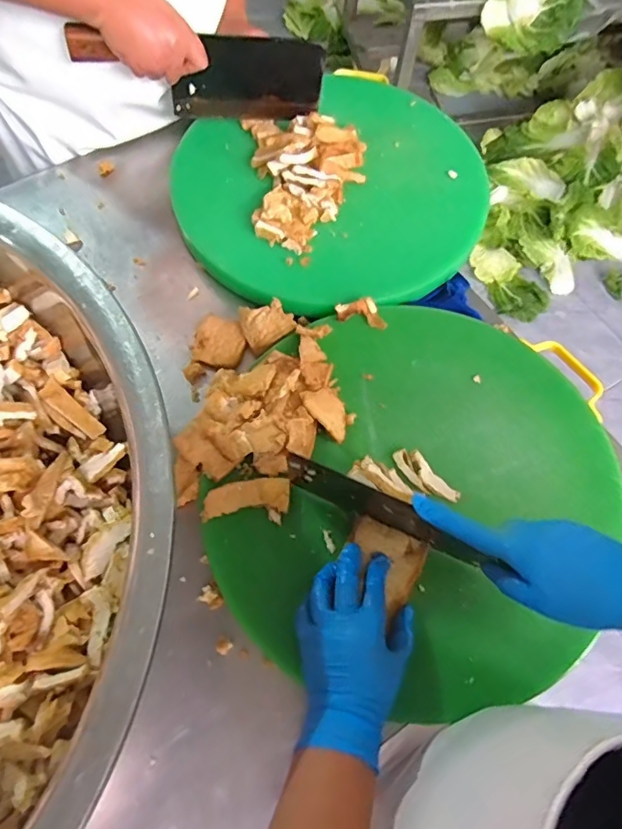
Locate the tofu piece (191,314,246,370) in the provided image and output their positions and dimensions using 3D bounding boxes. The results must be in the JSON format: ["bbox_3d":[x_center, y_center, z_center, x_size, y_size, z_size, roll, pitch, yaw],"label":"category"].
[{"bbox_3d":[-0.106,-0.085,0.597,0.061,0.012,0.061,0,66,-1],"label":"tofu piece"}]

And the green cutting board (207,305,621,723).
[{"bbox_3d":[0.115,0.066,0.512,0.356,0.020,0.387,13,67,4],"label":"green cutting board"}]

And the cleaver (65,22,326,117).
[{"bbox_3d":[-0.128,-0.419,0.639,0.288,0.115,0.023,-8,67,-5],"label":"cleaver"}]

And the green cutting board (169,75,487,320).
[{"bbox_3d":[0.029,-0.294,0.670,0.393,0.034,0.359,-24,69,-11],"label":"green cutting board"}]

